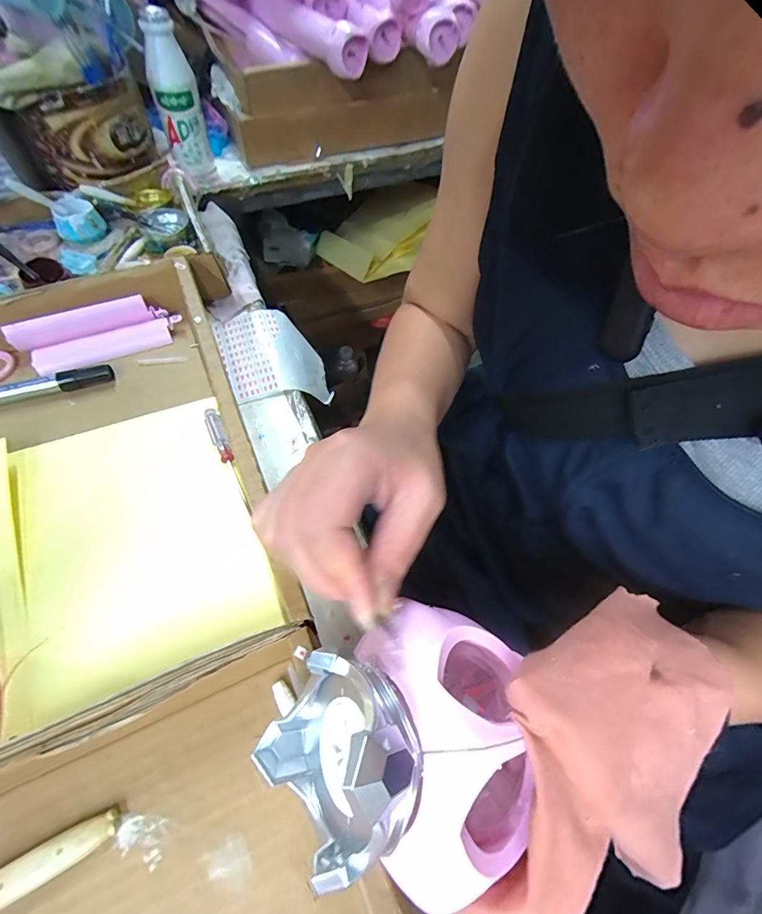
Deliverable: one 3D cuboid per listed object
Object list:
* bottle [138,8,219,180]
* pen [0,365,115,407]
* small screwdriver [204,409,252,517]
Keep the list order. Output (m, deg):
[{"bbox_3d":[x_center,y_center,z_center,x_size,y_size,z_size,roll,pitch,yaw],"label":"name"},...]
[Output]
[{"bbox_3d":[-0.235,-0.410,0.486,0.049,0.145,0.041,-16,61,-13],"label":"bottle"},{"bbox_3d":[-0.295,-0.053,0.342,0.136,0.019,0.011,-15,61,-13],"label":"pen"},{"bbox_3d":[-0.121,-0.002,0.323,0.012,0.010,0.087,-20,62,-15],"label":"small screwdriver"}]

